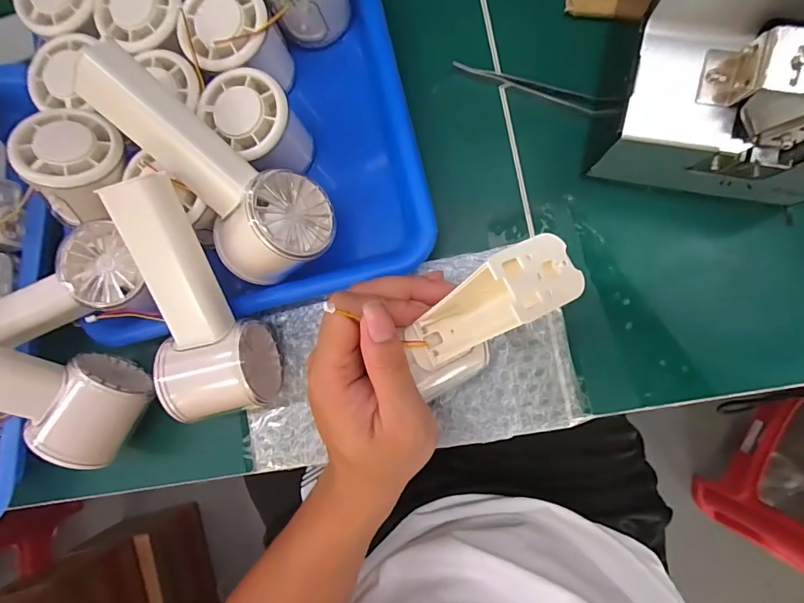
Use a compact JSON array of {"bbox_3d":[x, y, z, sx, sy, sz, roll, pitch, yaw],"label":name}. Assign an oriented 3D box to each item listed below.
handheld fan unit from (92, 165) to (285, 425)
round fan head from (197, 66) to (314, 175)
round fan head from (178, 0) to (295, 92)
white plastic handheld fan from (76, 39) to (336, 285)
[{"bbox_3d":[-0.129,0.005,0.272,0.062,0.054,0.153,-17,111,1],"label":"handheld fan unit"},{"bbox_3d":[-0.089,-0.112,0.294,0.066,0.054,0.047,42,92,7],"label":"round fan head"},{"bbox_3d":[-0.107,-0.168,0.299,0.058,0.056,0.057,0,87,8],"label":"round fan head"},{"bbox_3d":[-0.109,-0.073,0.259,0.147,0.050,0.070,43,87,-20],"label":"white plastic handheld fan"}]

